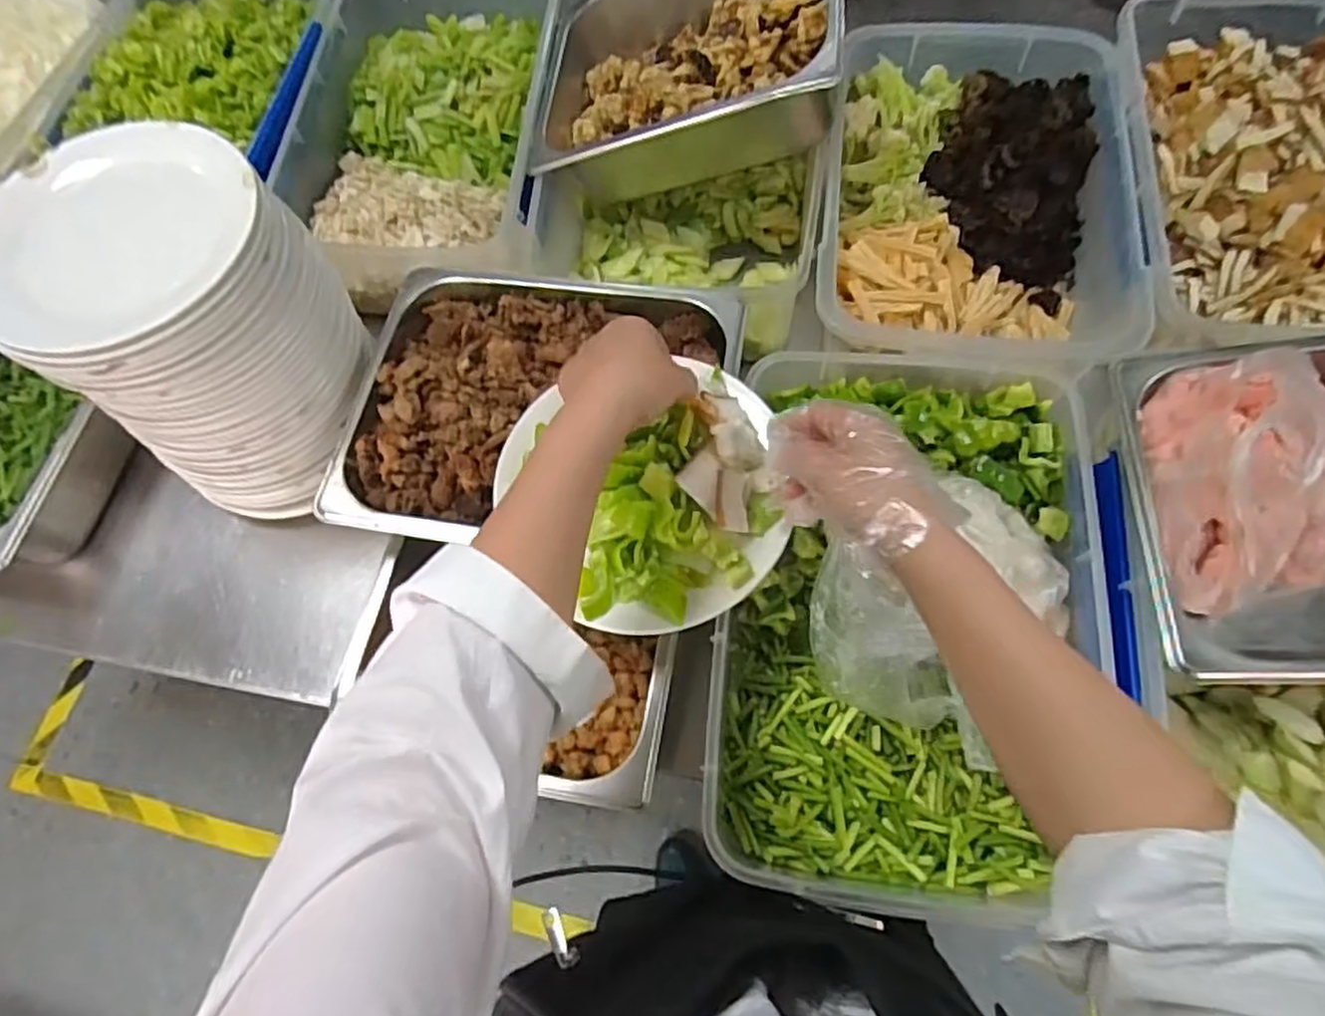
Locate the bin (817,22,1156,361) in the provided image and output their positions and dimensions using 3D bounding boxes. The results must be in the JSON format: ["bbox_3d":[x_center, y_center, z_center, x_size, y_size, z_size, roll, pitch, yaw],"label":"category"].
[{"bbox_3d":[0.293,-0.306,0.720,0.269,0.106,0.355,6,68,2],"label":"bin"}]

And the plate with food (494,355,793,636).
[{"bbox_3d":[0.004,-0.011,0.526,0.176,0.052,0.174,0,67,0],"label":"plate with food"}]

